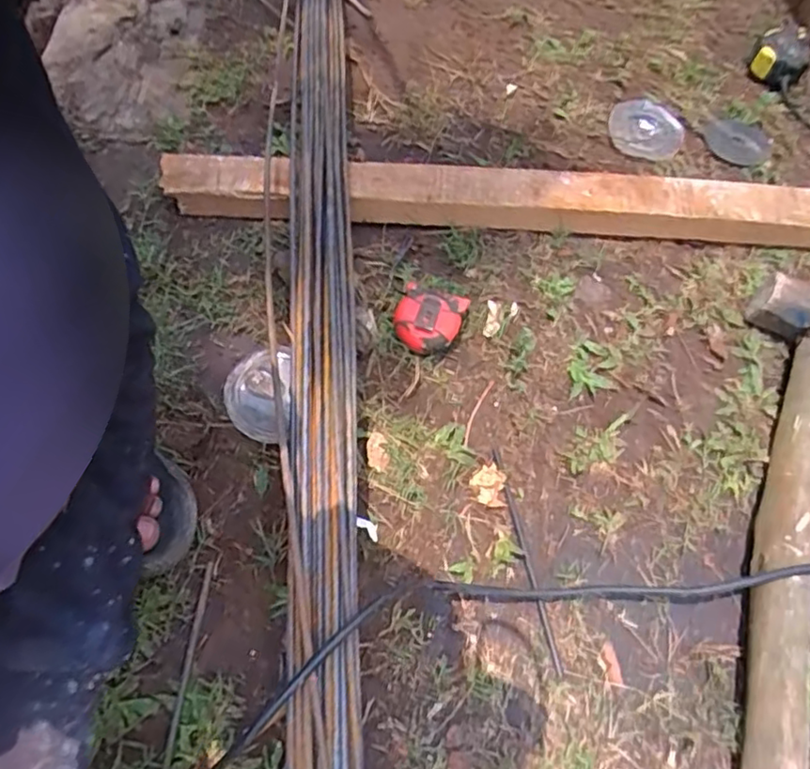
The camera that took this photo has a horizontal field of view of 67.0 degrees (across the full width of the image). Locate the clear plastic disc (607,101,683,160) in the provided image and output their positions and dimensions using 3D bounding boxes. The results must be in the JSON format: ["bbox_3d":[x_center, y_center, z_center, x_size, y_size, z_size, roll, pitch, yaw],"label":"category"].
[{"bbox_3d":[0.284,-0.304,0.722,0.083,0.013,0.099,13,62,5],"label":"clear plastic disc"}]

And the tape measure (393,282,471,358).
[{"bbox_3d":[0.021,-0.060,0.579,0.061,0.034,0.060,17,63,7],"label":"tape measure"}]

